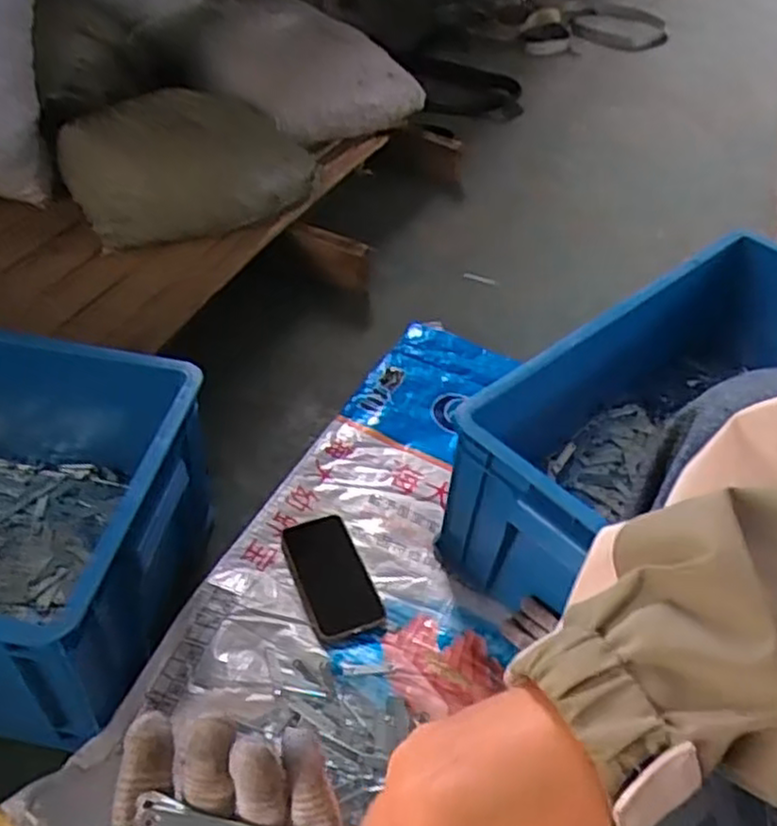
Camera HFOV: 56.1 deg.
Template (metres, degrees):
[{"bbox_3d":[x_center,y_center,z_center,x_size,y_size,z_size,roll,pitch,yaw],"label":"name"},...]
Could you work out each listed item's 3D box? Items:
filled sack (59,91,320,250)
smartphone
[{"bbox_3d":[-0.313,-0.391,1.133,0.338,0.122,0.289,-21,50,-27],"label":"filled sack"},{"bbox_3d":[-0.062,0.173,0.790,0.074,0.007,0.146,-12,47,-20],"label":"smartphone"}]

